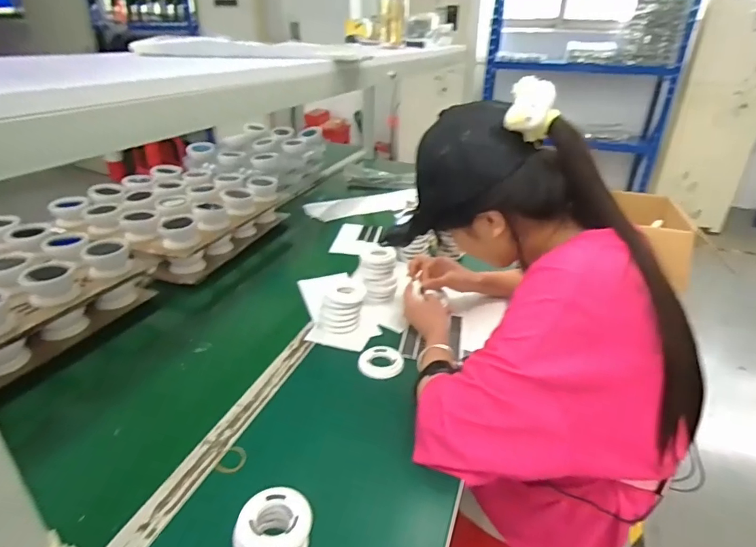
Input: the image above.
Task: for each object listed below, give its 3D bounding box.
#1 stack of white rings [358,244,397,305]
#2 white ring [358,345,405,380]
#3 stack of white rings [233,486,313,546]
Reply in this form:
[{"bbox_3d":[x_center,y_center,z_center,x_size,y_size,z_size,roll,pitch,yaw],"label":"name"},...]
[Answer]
[{"bbox_3d":[0.001,0.000,0.944,0.074,0.121,0.066,3,28,2],"label":"stack of white rings"},{"bbox_3d":[0.007,0.151,0.785,0.071,0.023,0.071,1,28,-1],"label":"white ring"},{"bbox_3d":[-0.111,0.273,0.485,0.078,0.054,0.062,-22,35,-37],"label":"stack of white rings"}]

